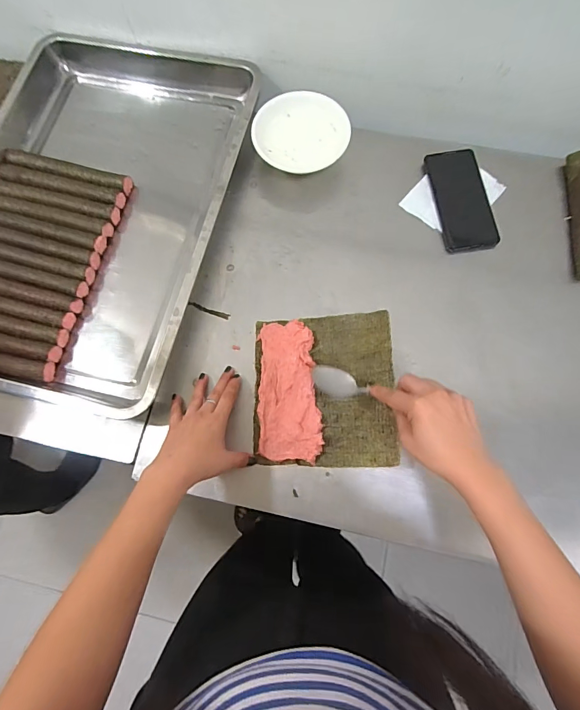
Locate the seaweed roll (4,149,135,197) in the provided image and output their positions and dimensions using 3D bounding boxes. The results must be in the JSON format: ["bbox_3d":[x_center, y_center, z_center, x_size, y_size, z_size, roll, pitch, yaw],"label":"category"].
[{"bbox_3d":[-0.349,-0.287,0.626,0.206,0.025,0.032,15,76,5],"label":"seaweed roll"}]

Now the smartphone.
[{"bbox_3d":[0.263,-0.235,0.604,0.081,0.013,0.168,-8,75,-1],"label":"smartphone"}]

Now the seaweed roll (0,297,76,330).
[{"bbox_3d":[-0.399,-0.067,0.556,0.189,0.022,0.026,12,75,5],"label":"seaweed roll"}]

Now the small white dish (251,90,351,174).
[{"bbox_3d":[0.018,-0.340,0.619,0.146,0.042,0.126,1,75,2],"label":"small white dish"}]

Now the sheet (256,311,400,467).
[{"bbox_3d":[0.043,0.042,0.517,0.174,0.027,0.196,-2,75,1],"label":"sheet"}]

